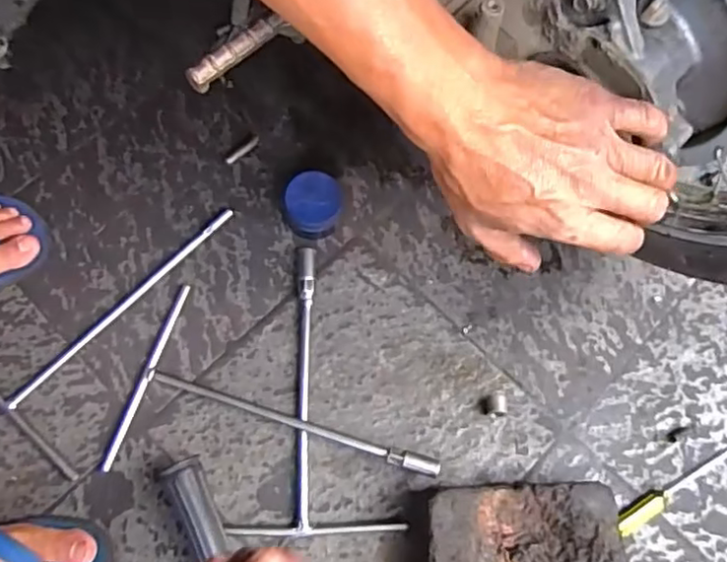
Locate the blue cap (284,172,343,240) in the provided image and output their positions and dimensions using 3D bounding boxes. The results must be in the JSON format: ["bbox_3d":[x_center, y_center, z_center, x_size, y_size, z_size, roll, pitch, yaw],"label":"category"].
[{"bbox_3d":[-0.054,-0.080,0.680,0.059,0.053,0.057,1,70,-2],"label":"blue cap"}]

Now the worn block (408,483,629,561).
[{"bbox_3d":[0.138,0.241,0.572,0.185,0.059,0.114,2,70,-1],"label":"worn block"}]

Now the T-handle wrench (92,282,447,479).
[{"bbox_3d":[-0.078,0.136,0.613,0.306,0.030,0.185,18,70,5],"label":"T-handle wrench"}]

